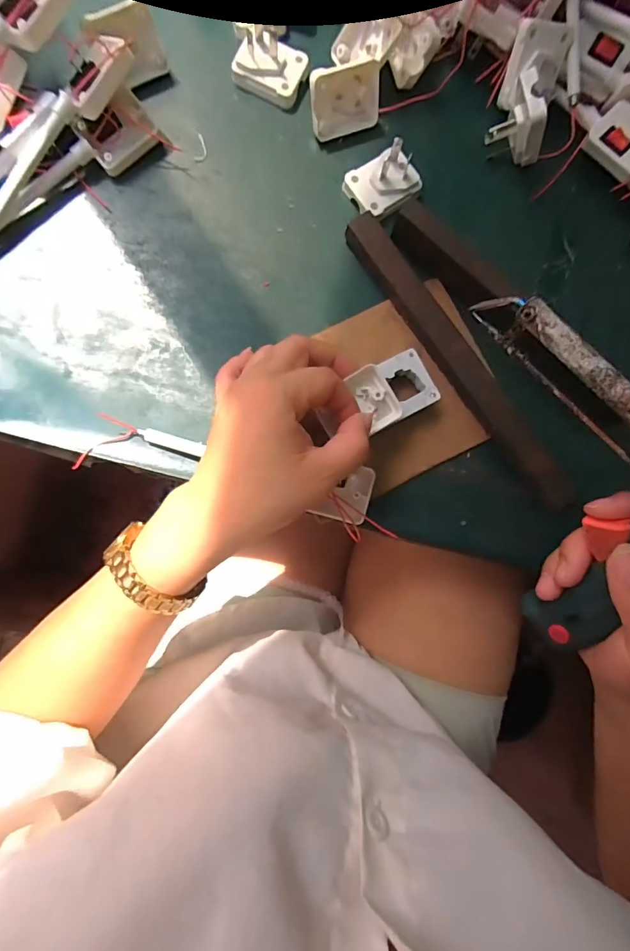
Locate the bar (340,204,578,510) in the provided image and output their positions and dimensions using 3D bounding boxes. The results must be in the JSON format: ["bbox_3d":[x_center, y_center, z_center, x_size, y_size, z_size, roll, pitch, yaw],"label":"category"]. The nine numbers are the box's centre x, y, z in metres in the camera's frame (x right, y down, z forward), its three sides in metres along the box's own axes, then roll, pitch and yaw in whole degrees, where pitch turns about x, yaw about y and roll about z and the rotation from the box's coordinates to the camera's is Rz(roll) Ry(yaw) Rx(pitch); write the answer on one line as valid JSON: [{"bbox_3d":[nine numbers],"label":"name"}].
[{"bbox_3d":[0.097,-0.077,0.299,0.023,0.019,0.229,-36,88,-6],"label":"bar"}]

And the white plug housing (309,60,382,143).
[{"bbox_3d":[0.020,-0.259,0.302,0.048,0.038,0.014,-19,55,-4],"label":"white plug housing"}]

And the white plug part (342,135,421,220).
[{"bbox_3d":[0.048,-0.203,0.303,0.044,0.025,0.037,-34,88,-6],"label":"white plug part"}]

